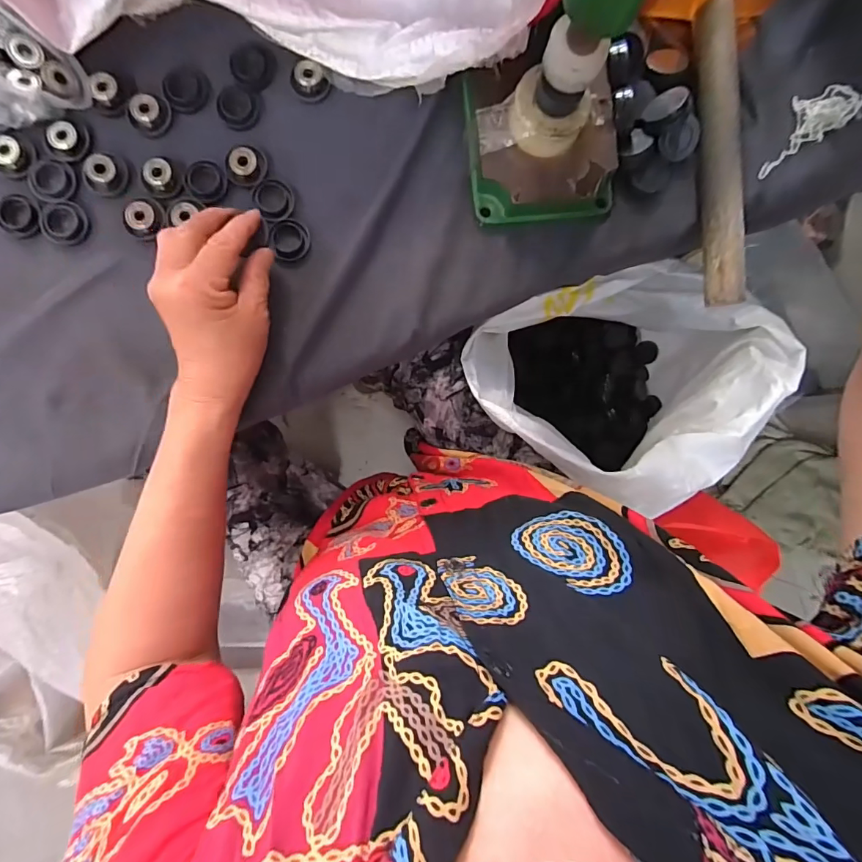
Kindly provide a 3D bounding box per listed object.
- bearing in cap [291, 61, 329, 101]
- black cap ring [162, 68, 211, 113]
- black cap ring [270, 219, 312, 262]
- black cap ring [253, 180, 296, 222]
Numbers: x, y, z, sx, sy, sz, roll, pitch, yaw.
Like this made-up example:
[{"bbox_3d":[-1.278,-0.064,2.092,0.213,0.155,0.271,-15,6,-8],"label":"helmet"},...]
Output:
[{"bbox_3d":[-0.098,-0.283,0.366,0.026,0.012,0.024,0,92,-3],"label":"bearing in cap"},{"bbox_3d":[-0.195,-0.274,0.363,0.034,0.004,0.034,0,92,-3],"label":"black cap ring"},{"bbox_3d":[-0.115,-0.157,0.369,0.031,0.005,0.033,0,92,-3],"label":"black cap ring"},{"bbox_3d":[-0.128,-0.189,0.369,0.030,0.005,0.034,-26,93,-2],"label":"black cap ring"}]

